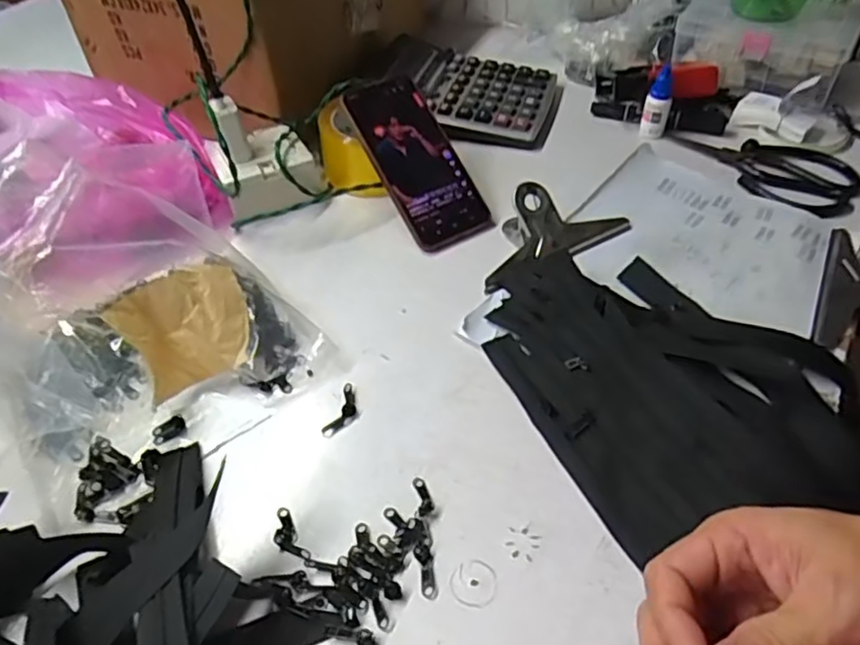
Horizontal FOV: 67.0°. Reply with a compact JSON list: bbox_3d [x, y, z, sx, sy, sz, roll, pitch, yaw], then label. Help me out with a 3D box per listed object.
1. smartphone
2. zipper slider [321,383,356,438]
[{"bbox_3d":[-0.013,-0.147,0.584,0.074,0.015,0.171,-26,83,-21],"label":"smartphone"},{"bbox_3d":[-0.059,0.061,0.445,0.015,0.004,0.042,13,48,16],"label":"zipper slider"}]

